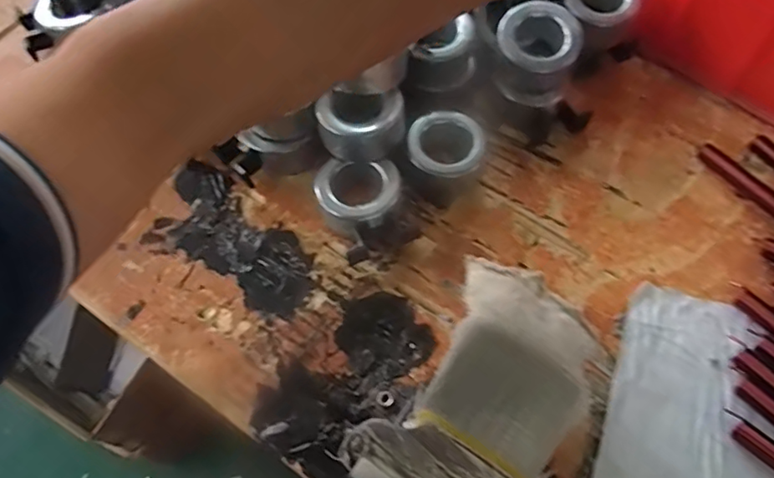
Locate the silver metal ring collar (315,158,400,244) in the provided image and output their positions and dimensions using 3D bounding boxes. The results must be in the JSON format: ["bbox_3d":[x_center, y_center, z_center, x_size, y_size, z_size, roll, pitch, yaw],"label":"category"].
[{"bbox_3d":[-0.025,-0.032,0.458,0.068,0.036,0.057,6,62,6],"label":"silver metal ring collar"}]

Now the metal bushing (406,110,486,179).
[{"bbox_3d":[0.051,-0.077,0.482,0.066,0.039,0.062,8,62,6],"label":"metal bushing"}]

